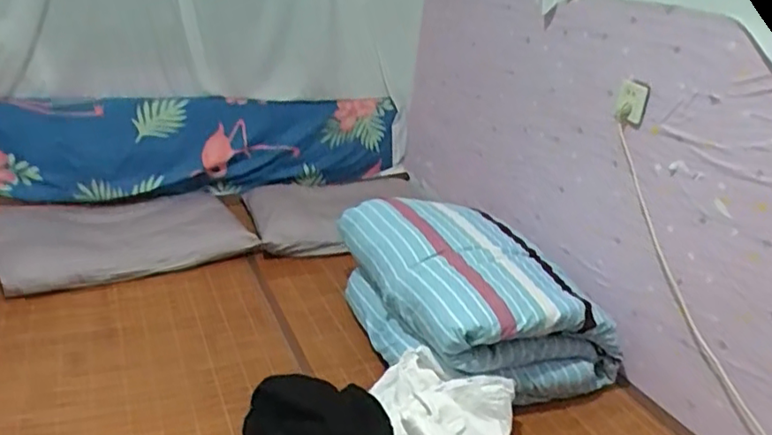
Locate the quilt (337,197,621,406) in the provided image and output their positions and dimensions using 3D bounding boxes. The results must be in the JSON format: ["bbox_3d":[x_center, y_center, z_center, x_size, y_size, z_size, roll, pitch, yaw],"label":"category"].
[{"bbox_3d":[0.194,0.178,1.541,0.454,0.272,0.646,-9,27,-31],"label":"quilt"}]

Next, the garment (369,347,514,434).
[{"bbox_3d":[0.068,0.426,1.182,0.303,0.143,0.317,16,25,22],"label":"garment"}]

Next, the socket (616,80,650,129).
[{"bbox_3d":[0.580,-0.267,1.421,0.021,0.102,0.076,-8,20,-39],"label":"socket"}]

